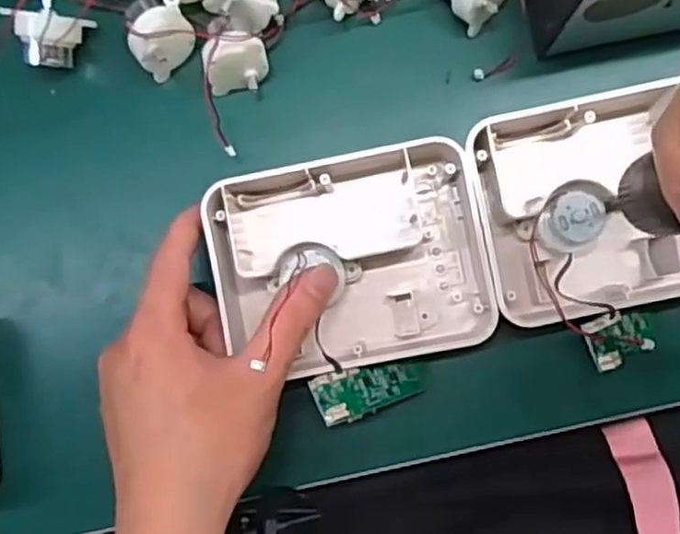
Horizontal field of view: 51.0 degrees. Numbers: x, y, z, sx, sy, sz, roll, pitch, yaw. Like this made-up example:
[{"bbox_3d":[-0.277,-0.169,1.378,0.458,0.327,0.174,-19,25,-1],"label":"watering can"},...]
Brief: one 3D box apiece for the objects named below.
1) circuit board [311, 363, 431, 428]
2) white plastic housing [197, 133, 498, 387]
[{"bbox_3d":[0.017,0.058,0.342,0.066,0.009,0.023,-7,85,-37],"label":"circuit board"},{"bbox_3d":[0.005,-0.004,0.353,0.126,0.045,0.103,-10,86,3],"label":"white plastic housing"}]

